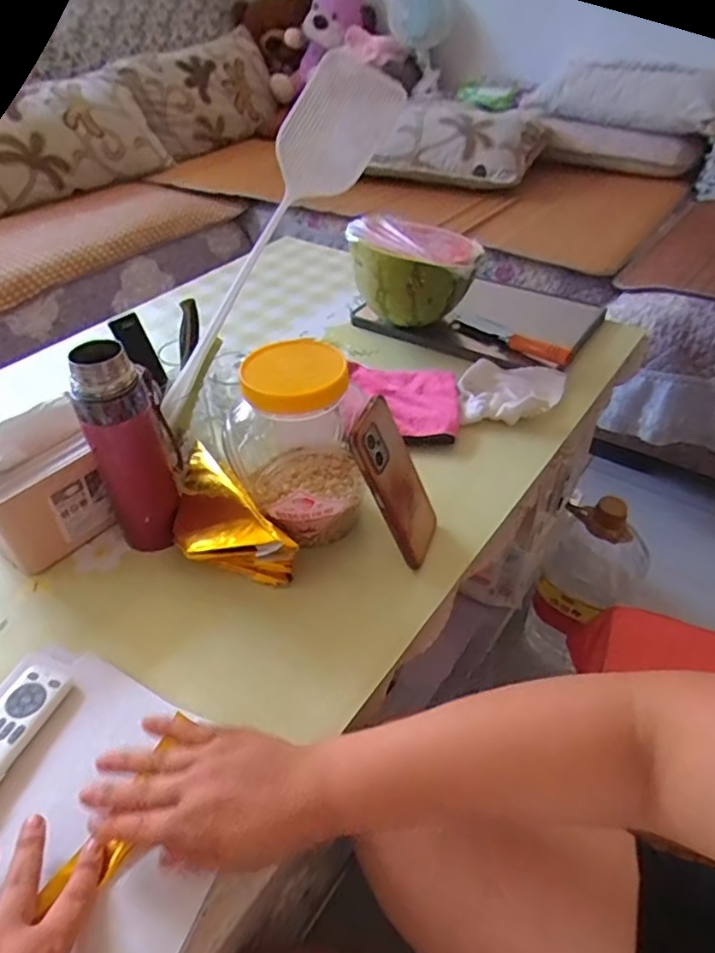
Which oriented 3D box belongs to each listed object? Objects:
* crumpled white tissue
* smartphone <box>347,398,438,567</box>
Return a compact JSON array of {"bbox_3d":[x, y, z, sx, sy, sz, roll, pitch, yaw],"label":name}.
[{"bbox_3d":[0.203,-0.113,0.787,0.132,0.033,0.137,11,43,14],"label":"crumpled white tissue"},{"bbox_3d":[0.037,0.007,0.567,0.018,0.162,0.065,-6,35,31],"label":"smartphone"}]

